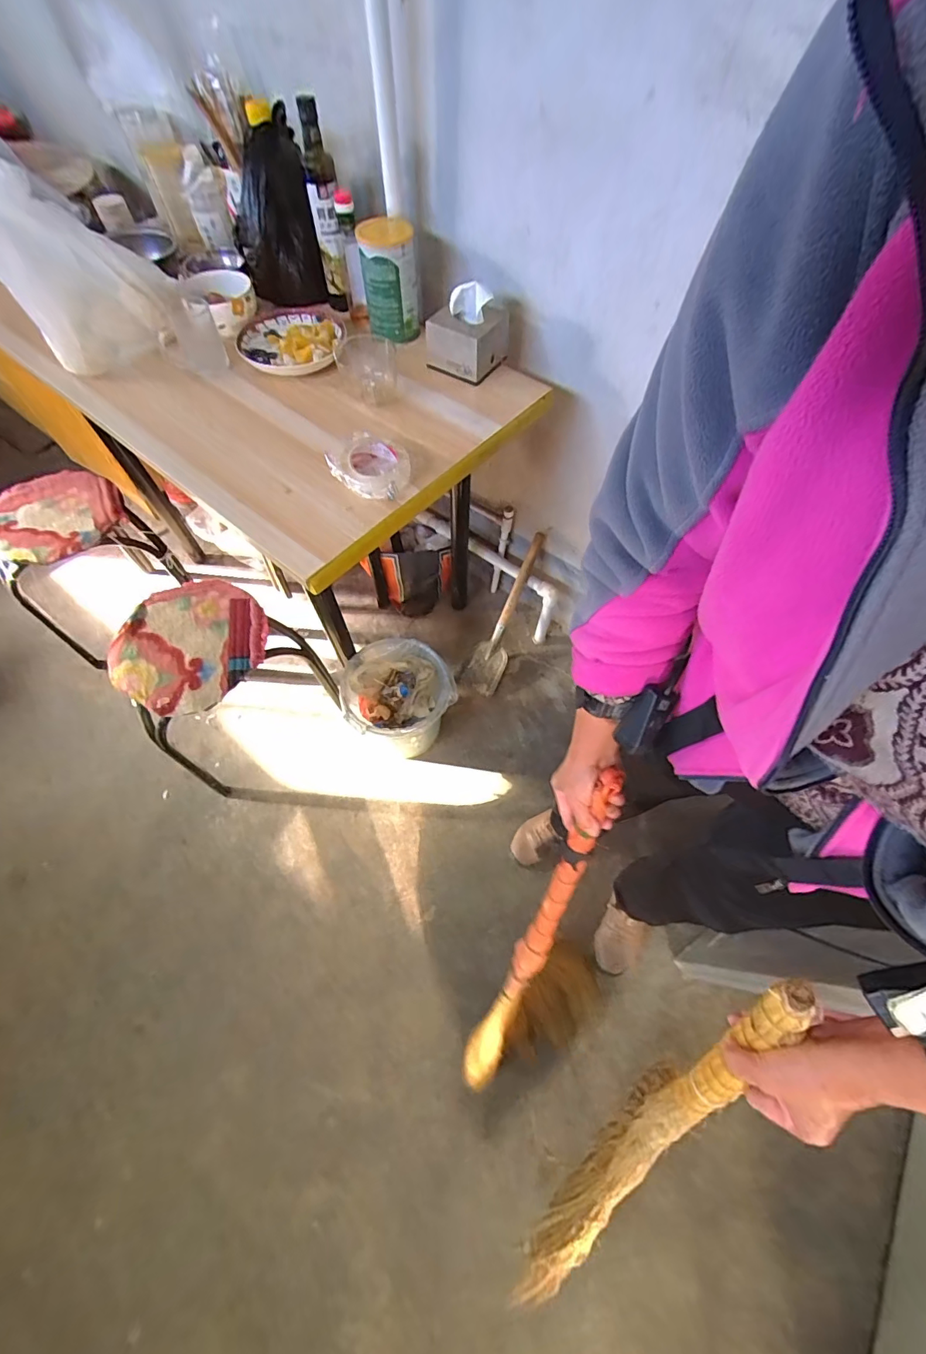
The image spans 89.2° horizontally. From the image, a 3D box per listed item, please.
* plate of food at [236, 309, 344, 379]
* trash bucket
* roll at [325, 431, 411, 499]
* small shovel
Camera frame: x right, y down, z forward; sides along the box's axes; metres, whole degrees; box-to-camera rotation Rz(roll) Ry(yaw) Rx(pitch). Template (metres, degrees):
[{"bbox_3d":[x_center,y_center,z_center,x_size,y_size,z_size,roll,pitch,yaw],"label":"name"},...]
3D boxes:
[{"bbox_3d":[-0.318,-0.625,0.880,0.190,0.042,0.186,0,57,1],"label":"plate of food"},{"bbox_3d":[-0.149,0.081,1.185,0.247,0.277,0.227,1,61,-1],"label":"trash bucket"},{"bbox_3d":[-0.144,-0.340,0.739,0.126,0.039,0.131,1,61,-1],"label":"roll"},{"bbox_3d":[0.120,-0.173,1.308,0.107,0.459,0.072,27,20,17],"label":"small shovel"}]

